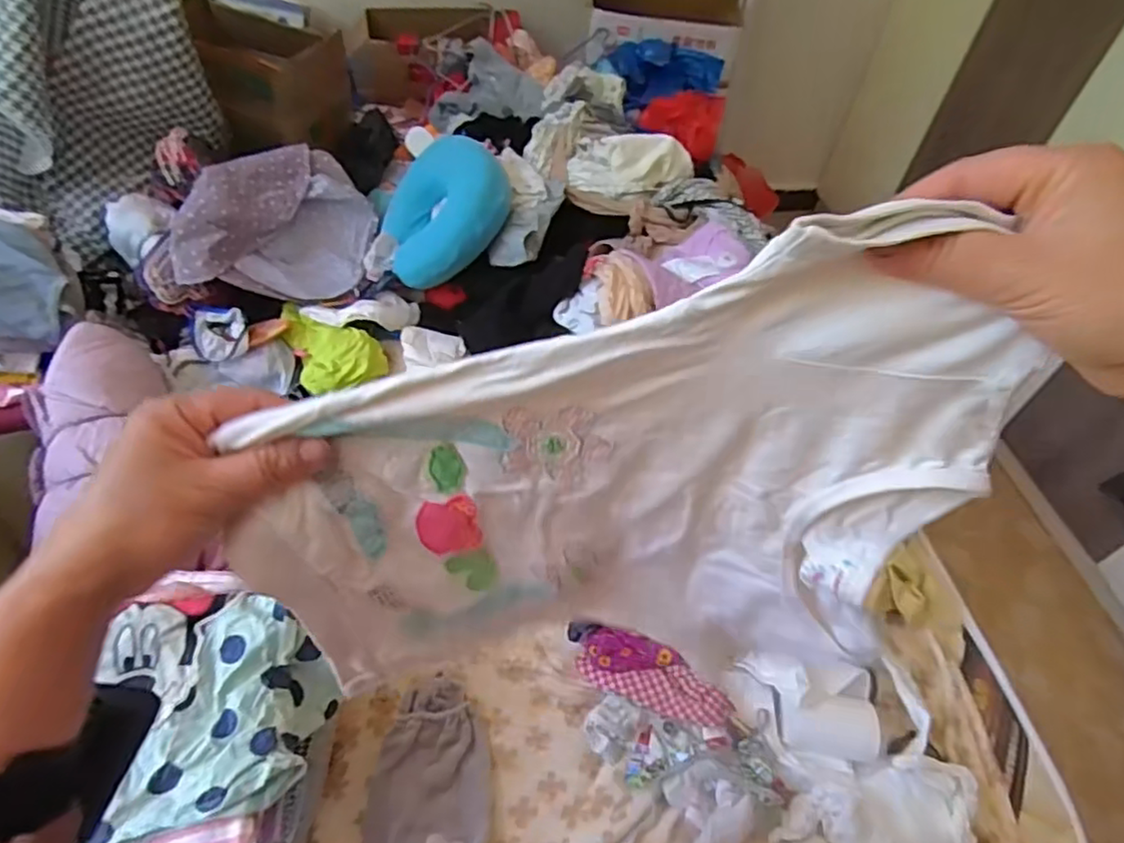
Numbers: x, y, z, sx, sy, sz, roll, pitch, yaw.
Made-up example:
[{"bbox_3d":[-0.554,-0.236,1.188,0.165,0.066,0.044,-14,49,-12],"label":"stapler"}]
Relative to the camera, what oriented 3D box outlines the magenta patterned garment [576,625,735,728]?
[{"bbox_3d":[0.120,0.328,0.848,0.198,0.050,0.088,20,52,11],"label":"magenta patterned garment"}]

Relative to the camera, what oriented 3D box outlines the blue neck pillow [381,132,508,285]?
[{"bbox_3d":[-0.221,-0.408,1.232,0.267,0.095,0.283,-30,63,20],"label":"blue neck pillow"}]

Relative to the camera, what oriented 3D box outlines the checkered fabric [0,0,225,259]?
[{"bbox_3d":[-0.887,-0.545,1.100,0.516,0.408,0.209,-7,52,-11],"label":"checkered fabric"}]

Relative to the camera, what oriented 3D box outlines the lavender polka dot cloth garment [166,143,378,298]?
[{"bbox_3d":[-0.524,-0.360,1.233,0.325,0.192,0.306,-10,52,-13],"label":"lavender polka dot cloth garment"}]

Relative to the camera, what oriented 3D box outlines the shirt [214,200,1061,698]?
[{"bbox_3d":[0.016,0.050,0.357,0.342,0.333,0.081,4,50,-2],"label":"shirt"}]

